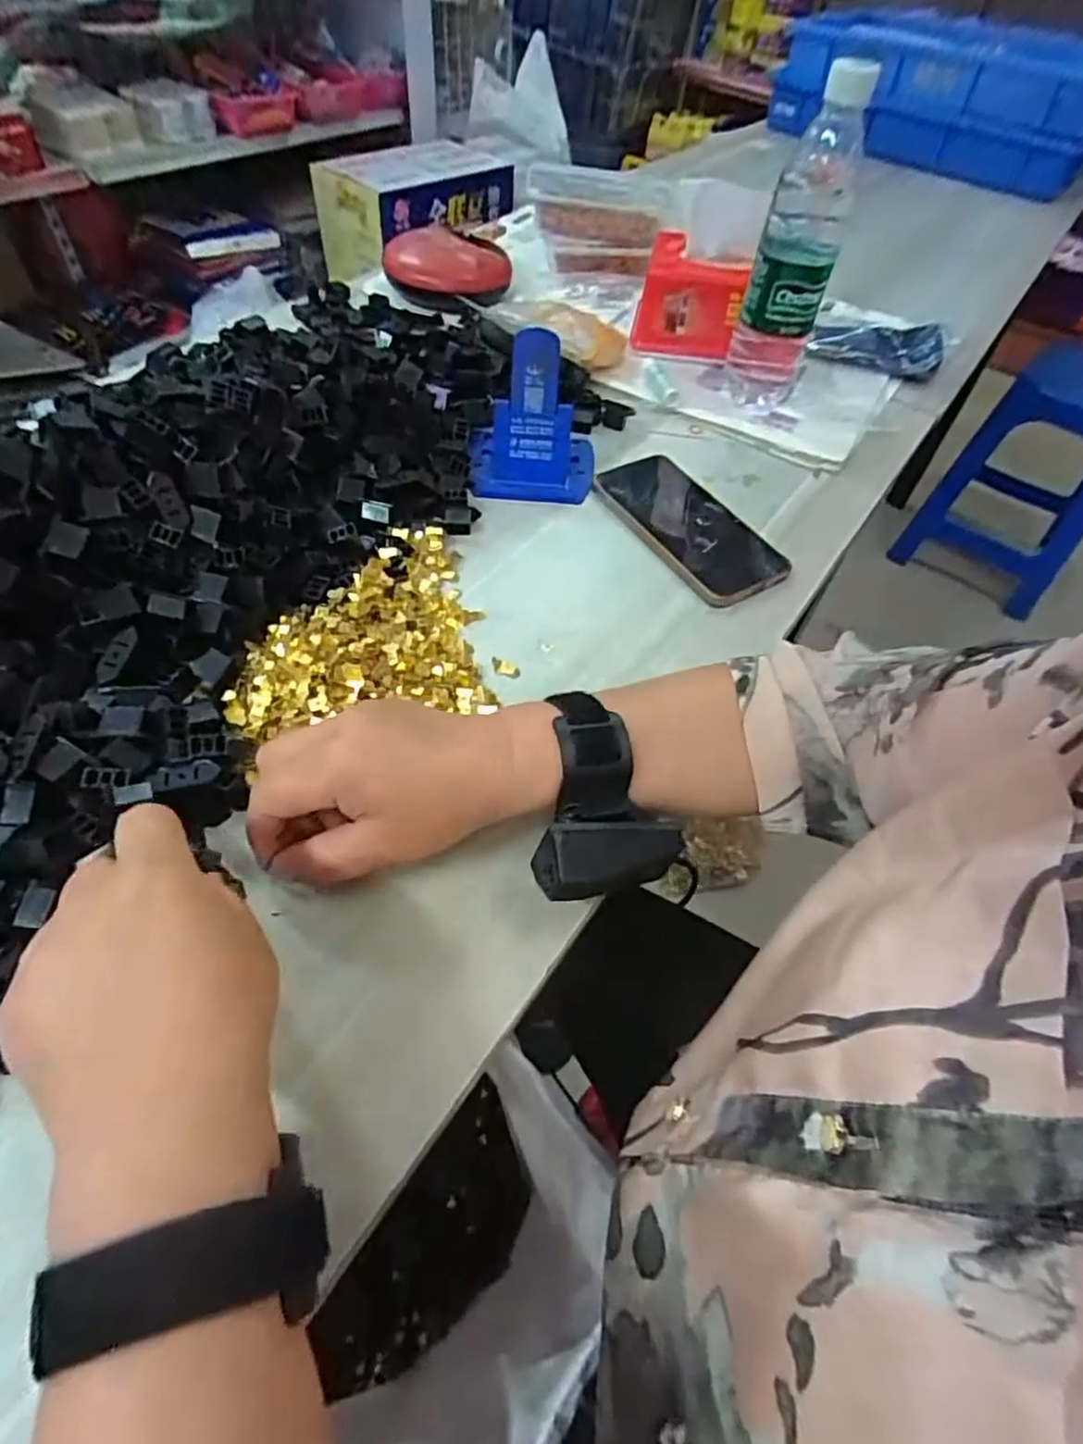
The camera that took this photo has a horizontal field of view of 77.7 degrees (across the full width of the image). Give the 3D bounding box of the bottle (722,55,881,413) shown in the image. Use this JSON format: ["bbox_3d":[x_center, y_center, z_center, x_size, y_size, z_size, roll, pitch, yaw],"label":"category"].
[{"bbox_3d":[0.203,-0.368,0.540,0.065,0.223,0.064,18,54,8],"label":"bottle"}]

